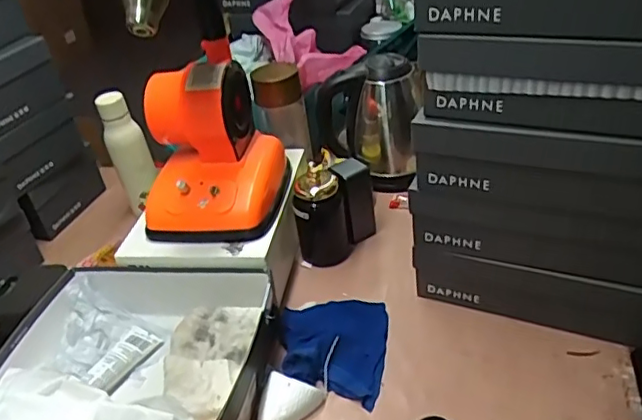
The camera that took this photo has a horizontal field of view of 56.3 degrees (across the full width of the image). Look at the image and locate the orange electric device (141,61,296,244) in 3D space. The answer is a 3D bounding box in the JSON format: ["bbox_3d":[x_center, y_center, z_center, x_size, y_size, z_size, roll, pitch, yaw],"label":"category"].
[{"bbox_3d":[-0.159,-0.092,0.858,0.184,0.196,0.194,-3,35,6],"label":"orange electric device"}]

